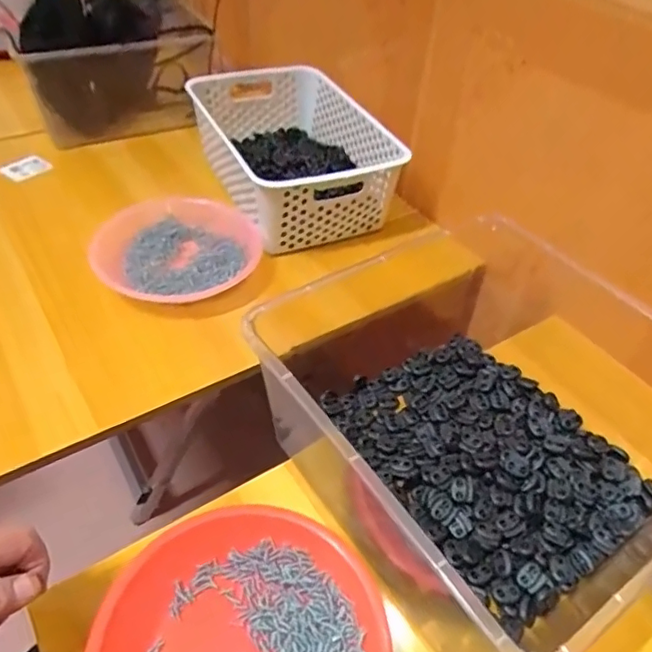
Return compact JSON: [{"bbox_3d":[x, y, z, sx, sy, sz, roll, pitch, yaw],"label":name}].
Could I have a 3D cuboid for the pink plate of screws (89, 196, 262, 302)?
[{"bbox_3d":[-0.166,-0.087,0.672,0.193,0.060,0.146,-22,51,-24],"label":"pink plate of screws"}]

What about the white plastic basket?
[{"bbox_3d":[-0.049,-0.246,0.785,0.205,0.106,0.313,-16,48,-19],"label":"white plastic basket"}]

